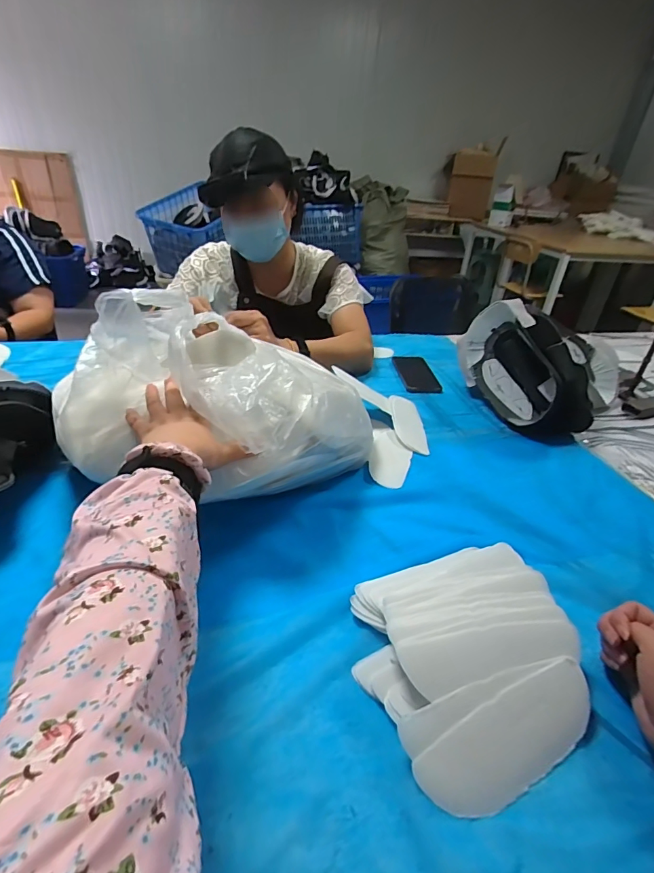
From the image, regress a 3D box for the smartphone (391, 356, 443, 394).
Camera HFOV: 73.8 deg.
[{"bbox_3d":[0.200,-0.143,0.977,0.079,0.009,0.175,0,34,-7],"label":"smartphone"}]

